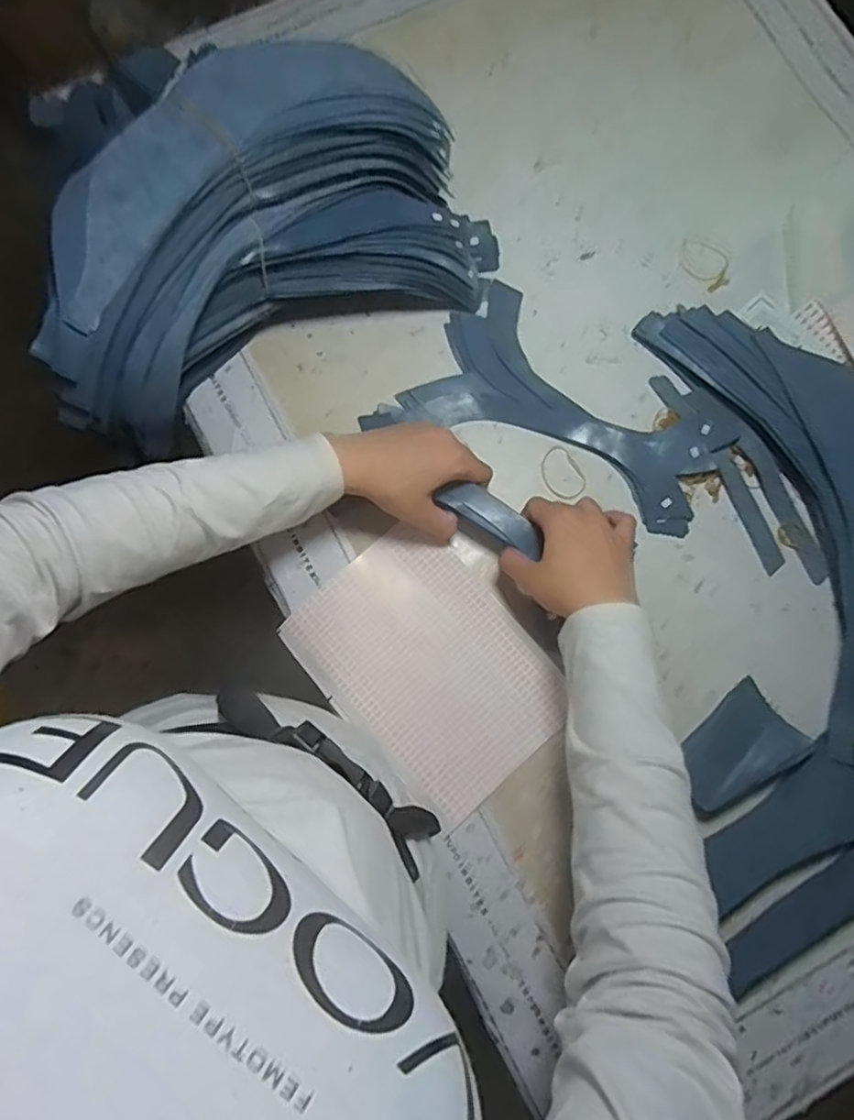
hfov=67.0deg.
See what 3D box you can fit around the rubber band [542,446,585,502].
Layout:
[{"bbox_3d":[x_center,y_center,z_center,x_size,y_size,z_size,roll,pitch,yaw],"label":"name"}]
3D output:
[{"bbox_3d":[0.112,-0.072,0.535,0.031,0.004,0.045,-31,82,-7],"label":"rubber band"}]

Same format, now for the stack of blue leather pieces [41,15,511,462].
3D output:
[{"bbox_3d":[-0.115,-0.234,0.476,0.343,0.171,0.146,-29,82,-6],"label":"stack of blue leather pieces"}]

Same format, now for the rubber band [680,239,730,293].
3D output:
[{"bbox_3d":[0.248,-0.264,0.575,0.036,0.004,0.054,-43,83,-8],"label":"rubber band"}]

